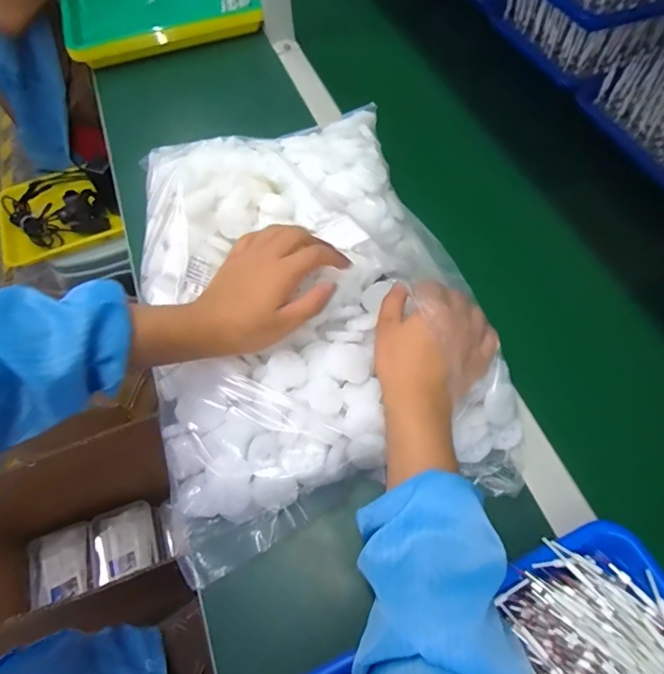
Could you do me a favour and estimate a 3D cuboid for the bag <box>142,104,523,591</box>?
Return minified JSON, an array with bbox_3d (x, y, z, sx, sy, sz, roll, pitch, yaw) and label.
[{"bbox_3d":[-0.026,-0.043,0.471,0.320,0.091,0.432,-14,61,-6],"label":"bag"}]

